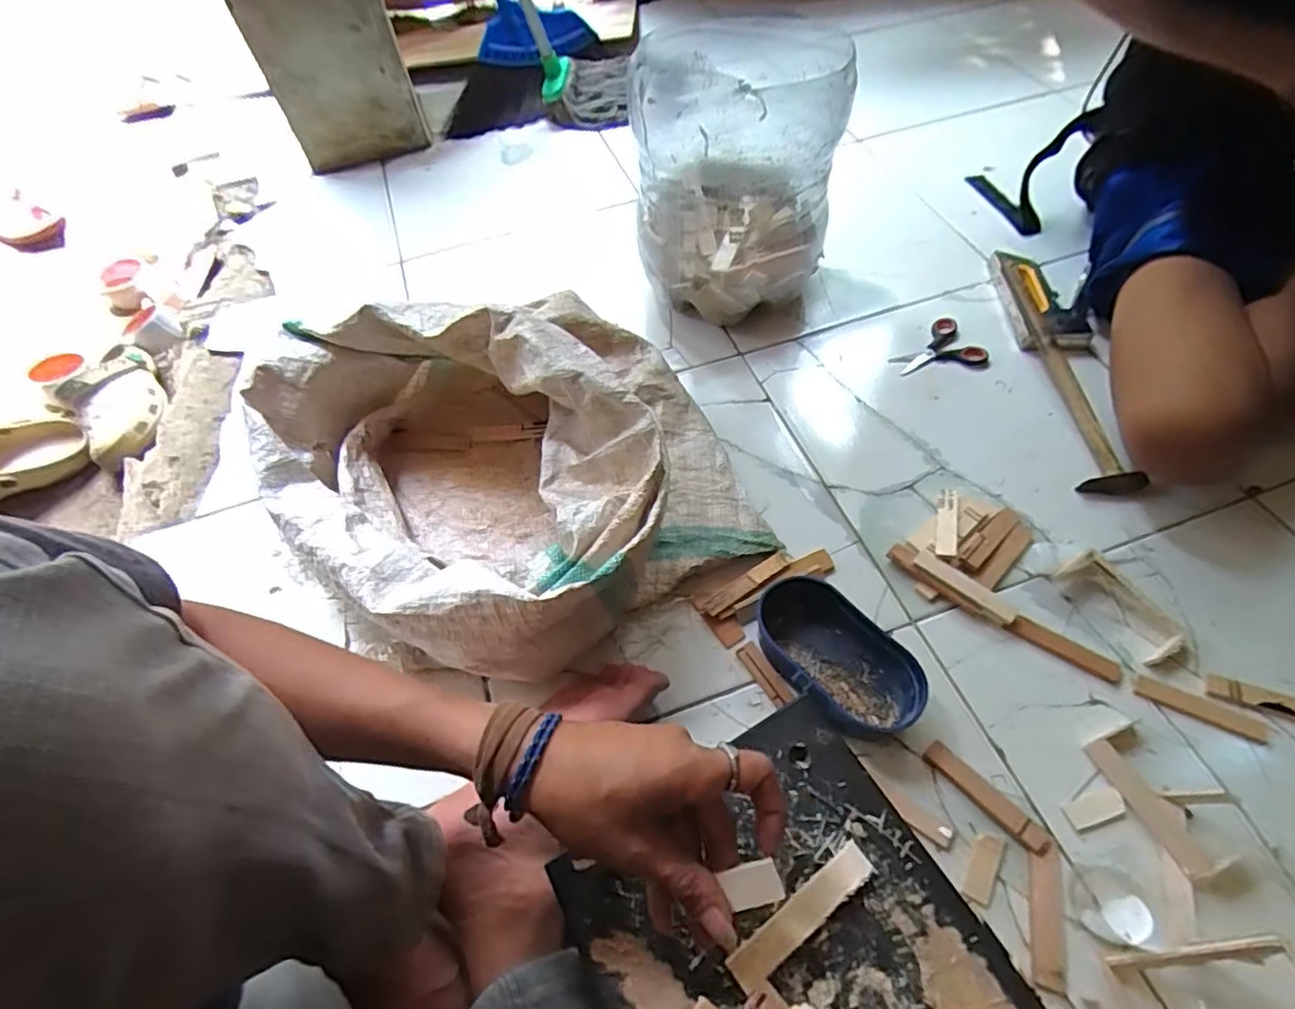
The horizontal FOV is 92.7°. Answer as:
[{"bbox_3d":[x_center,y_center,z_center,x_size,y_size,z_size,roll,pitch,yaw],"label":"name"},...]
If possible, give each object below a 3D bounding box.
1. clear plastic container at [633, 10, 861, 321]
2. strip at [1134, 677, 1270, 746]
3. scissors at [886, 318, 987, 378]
[{"bbox_3d":[0.105,-0.359,0.751,0.177,0.303,0.175,-36,61,-17],"label":"clear plastic container"},{"bbox_3d":[0.475,0.176,0.530,0.099,0.004,0.019,22,62,18],"label":"strip"},{"bbox_3d":[0.364,-0.192,0.787,0.106,0.013,0.080,-21,58,-9],"label":"scissors"}]

